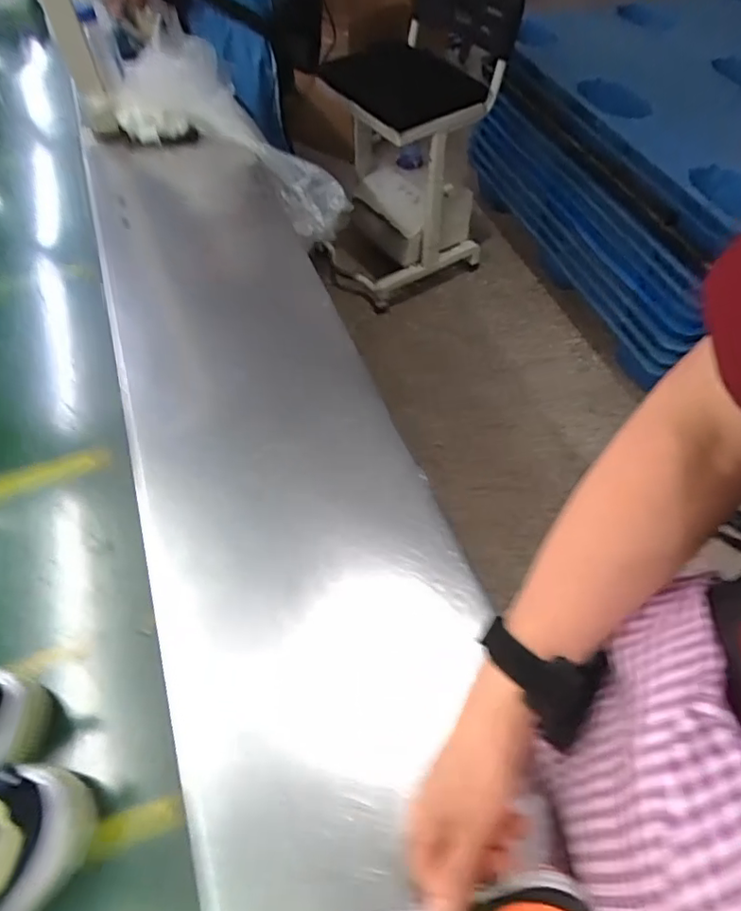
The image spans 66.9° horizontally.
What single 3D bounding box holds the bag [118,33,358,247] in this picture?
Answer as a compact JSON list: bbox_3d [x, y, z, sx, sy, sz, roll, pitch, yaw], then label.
[{"bbox_3d":[-0.203,-0.483,0.882,0.374,0.155,0.081,31,53,-24],"label":"bag"}]

